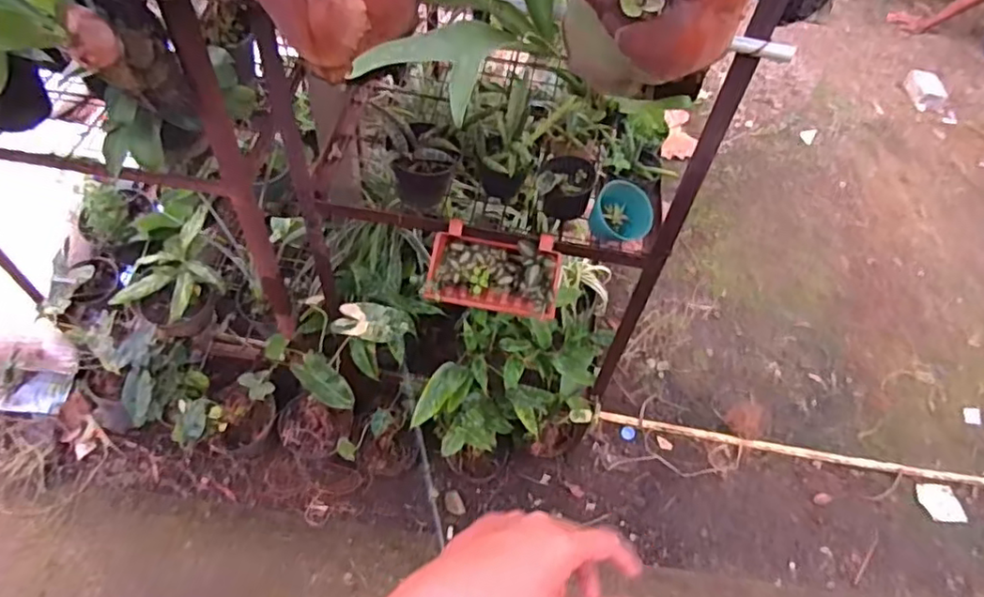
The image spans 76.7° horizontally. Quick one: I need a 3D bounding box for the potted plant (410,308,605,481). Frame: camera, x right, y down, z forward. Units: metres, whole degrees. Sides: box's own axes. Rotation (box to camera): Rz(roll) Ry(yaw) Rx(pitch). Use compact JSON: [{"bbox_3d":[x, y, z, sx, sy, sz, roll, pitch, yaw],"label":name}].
[{"bbox_3d":[0.029,0.225,1.431,0.363,0.337,0.285,9,56,-1],"label":"potted plant"}]

